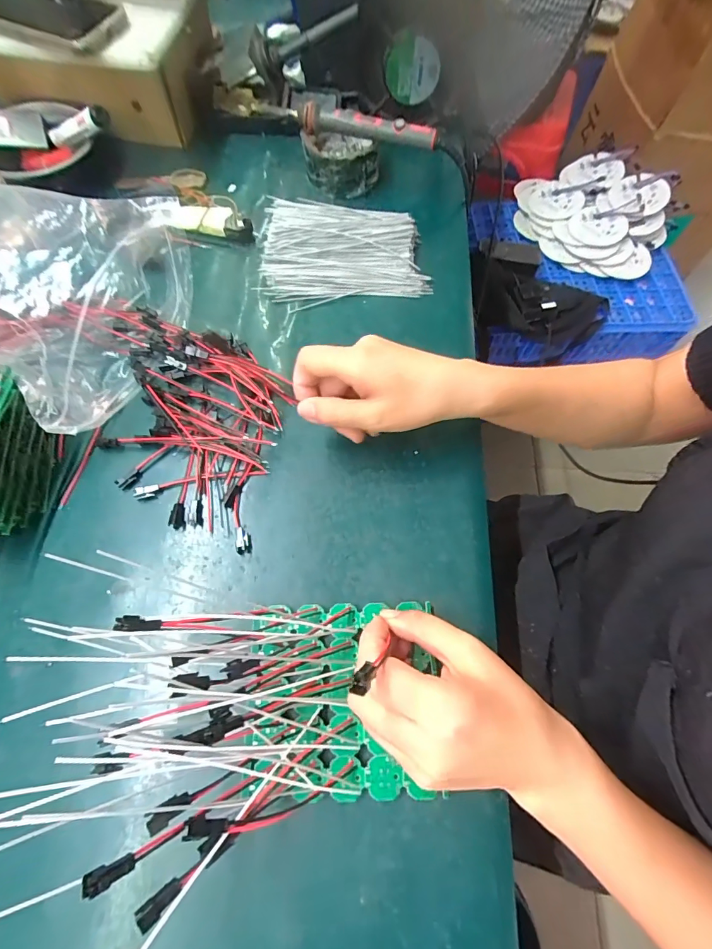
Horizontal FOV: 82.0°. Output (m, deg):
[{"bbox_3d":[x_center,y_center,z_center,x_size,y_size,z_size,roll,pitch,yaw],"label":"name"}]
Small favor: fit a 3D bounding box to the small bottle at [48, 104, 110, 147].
[{"bbox_3d":[-0.286,-0.354,0.417,0.104,0.018,0.013,12,65,30],"label":"small bottle"}]

